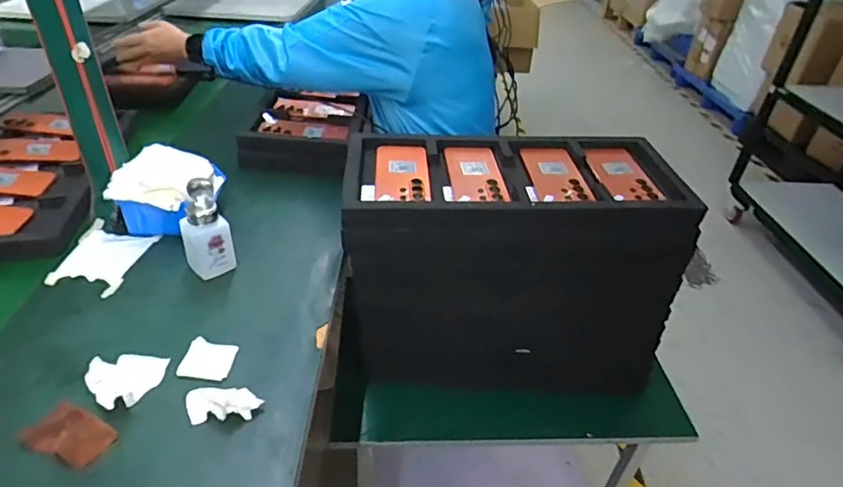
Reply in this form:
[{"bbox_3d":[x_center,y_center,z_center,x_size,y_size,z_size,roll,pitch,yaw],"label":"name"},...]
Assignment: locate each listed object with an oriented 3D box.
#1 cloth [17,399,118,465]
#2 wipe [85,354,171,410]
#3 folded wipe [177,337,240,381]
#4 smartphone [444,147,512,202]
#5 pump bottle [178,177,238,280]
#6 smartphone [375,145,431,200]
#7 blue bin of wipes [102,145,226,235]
[{"bbox_3d":[-0.356,0.195,0.531,0.078,0.011,0.052,18,38,19],"label":"cloth"},{"bbox_3d":[-0.331,0.150,0.583,0.077,0.012,0.070,0,36,-5],"label":"wipe"},{"bbox_3d":[-0.250,0.136,0.616,0.056,0.011,0.053,5,36,1],"label":"folded wipe"},{"bbox_3d":[0.080,-0.105,0.779,0.077,0.014,0.155,0,36,-6],"label":"smartphone"},{"bbox_3d":[-0.295,-0.016,0.715,0.050,0.145,0.052,29,43,30],"label":"pump bottle"},{"bbox_3d":[-0.028,-0.108,0.767,0.078,0.006,0.149,0,36,-5],"label":"smartphone"},{"bbox_3d":[-0.393,-0.084,0.814,0.129,0.097,0.124,5,36,1],"label":"blue bin of wipes"}]

